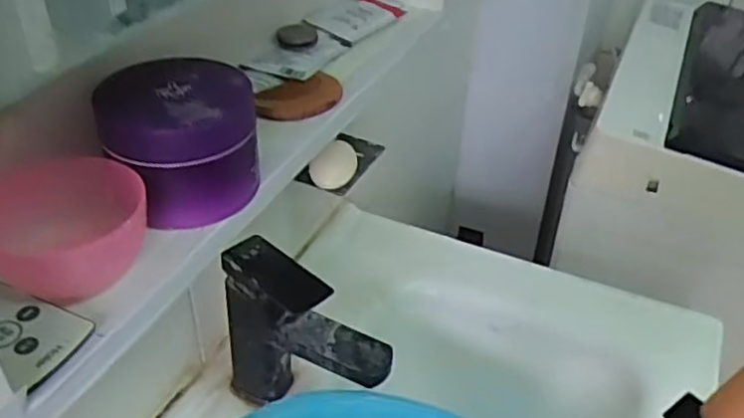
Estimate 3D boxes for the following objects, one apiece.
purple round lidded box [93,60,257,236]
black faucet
[{"bbox_3d":[-0.113,-0.042,0.414,0.084,0.076,0.077,-9,38,-14],"label":"purple round lidded box"},{"bbox_3d":[-0.058,0.123,0.611,0.149,0.170,0.049,20,40,23],"label":"black faucet"}]

